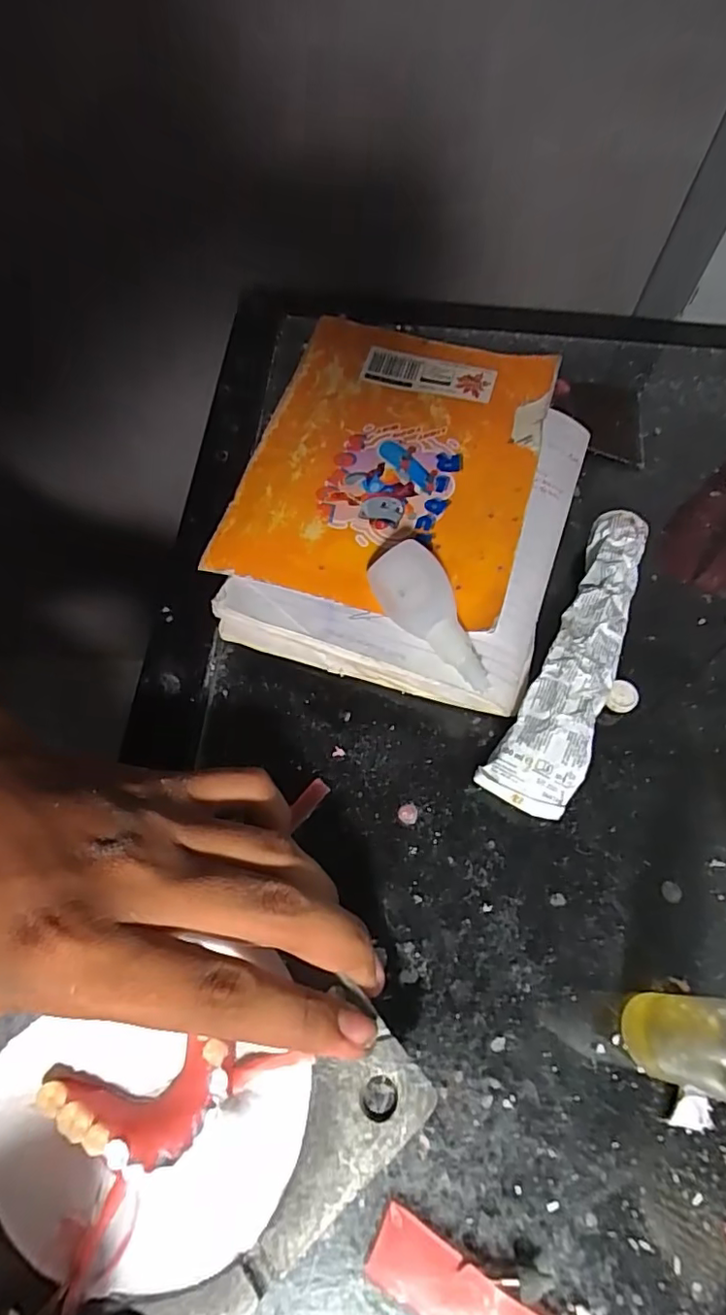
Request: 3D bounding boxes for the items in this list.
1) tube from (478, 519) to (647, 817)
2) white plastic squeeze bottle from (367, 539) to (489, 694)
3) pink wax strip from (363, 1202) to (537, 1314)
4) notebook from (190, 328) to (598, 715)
[{"bbox_3d":[0.109,-0.001,0.288,0.039,0.029,0.167,27,64,12],"label":"tube"},{"bbox_3d":[0.031,-0.018,0.277,0.030,0.024,0.079,-19,64,-13],"label":"white plastic squeeze bottle"},{"bbox_3d":[0.035,0.208,0.183,0.069,0.006,0.019,25,70,17],"label":"pink wax strip"},{"bbox_3d":[0.024,-0.098,0.334,0.183,0.034,0.236,17,62,7],"label":"notebook"}]

